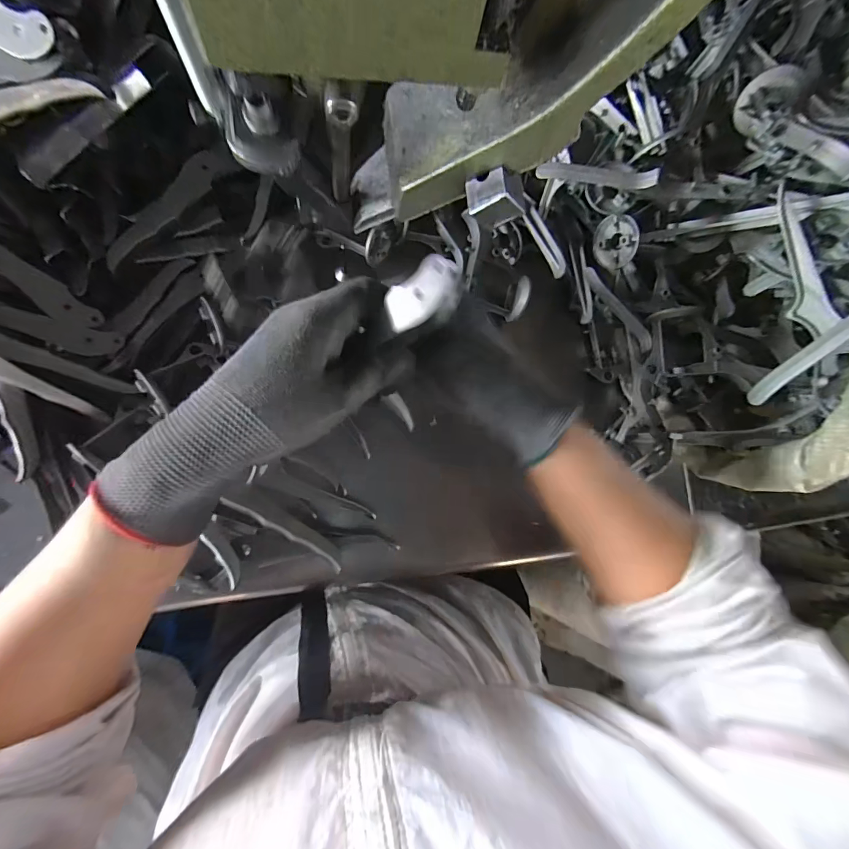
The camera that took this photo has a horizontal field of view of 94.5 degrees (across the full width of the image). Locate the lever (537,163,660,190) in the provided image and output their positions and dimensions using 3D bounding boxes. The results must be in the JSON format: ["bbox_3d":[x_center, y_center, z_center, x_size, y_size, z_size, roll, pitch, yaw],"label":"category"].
[{"bbox_3d":[0.139,-0.202,0.320,0.091,0.013,0.013,13,81,11],"label":"lever"}]

